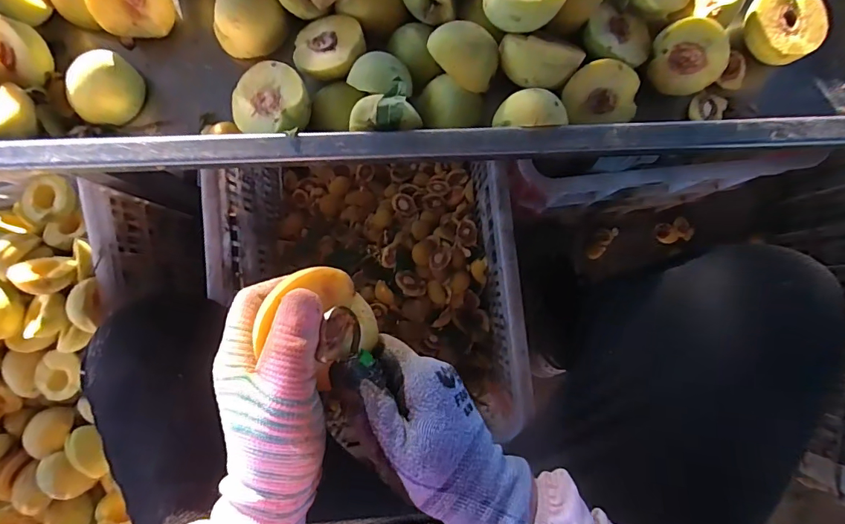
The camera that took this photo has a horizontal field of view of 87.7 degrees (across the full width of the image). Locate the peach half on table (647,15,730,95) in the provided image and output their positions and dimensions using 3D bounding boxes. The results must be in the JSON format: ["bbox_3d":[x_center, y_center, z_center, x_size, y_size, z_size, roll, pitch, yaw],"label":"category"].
[{"bbox_3d":[0.228,-0.178,0.383,0.058,0.032,0.058,2,117,11],"label":"peach half on table"}]

